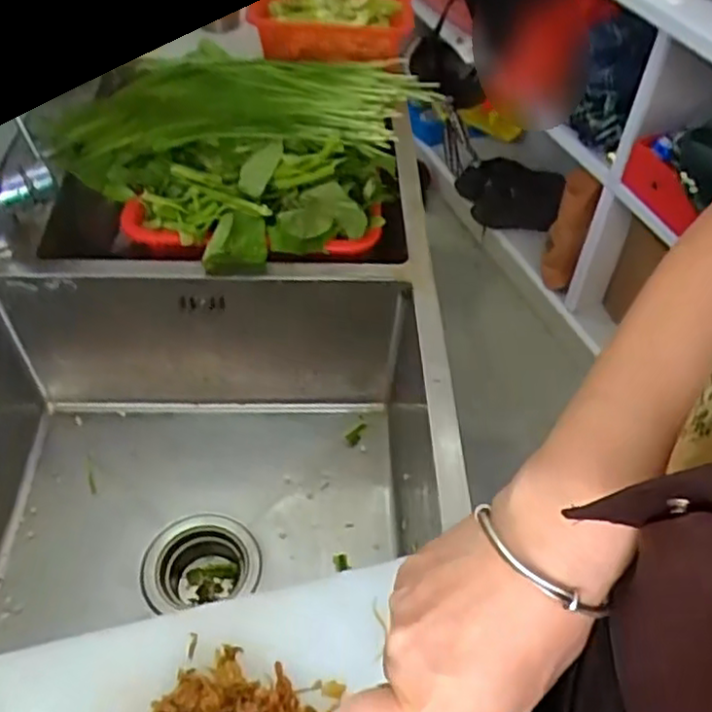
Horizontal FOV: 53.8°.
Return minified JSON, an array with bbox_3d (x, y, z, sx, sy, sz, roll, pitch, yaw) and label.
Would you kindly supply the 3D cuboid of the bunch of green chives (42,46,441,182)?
[{"bbox_3d":[-0.124,-0.226,0.648,0.375,0.103,0.046,-3,49,12],"label":"bunch of green chives"}]

